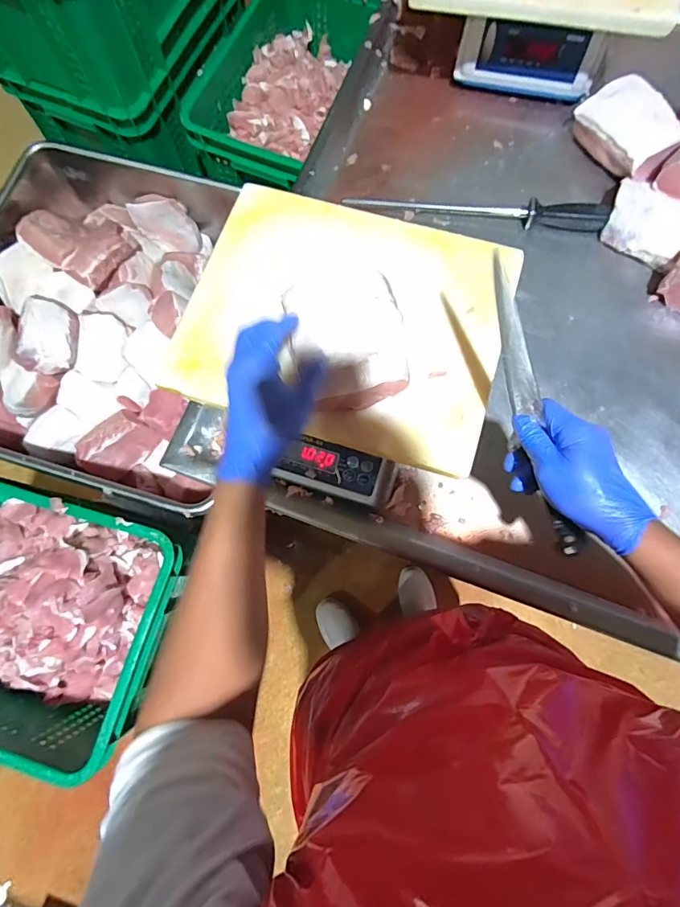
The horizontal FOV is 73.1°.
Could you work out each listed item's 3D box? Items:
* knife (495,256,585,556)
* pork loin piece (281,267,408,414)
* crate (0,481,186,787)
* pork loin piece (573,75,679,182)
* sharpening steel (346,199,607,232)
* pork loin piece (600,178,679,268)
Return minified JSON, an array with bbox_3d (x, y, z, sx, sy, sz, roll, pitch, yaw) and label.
[{"bbox_3d":[0.182,-0.034,0.442,0.033,0.027,0.298,-21,103,-5],"label":"knife"},{"bbox_3d":[0.006,-0.138,0.511,0.119,0.057,0.172,-16,77,-4],"label":"pork loin piece"},{"bbox_3d":[-0.546,0.263,0.797,0.512,0.242,0.375,15,77,4],"label":"crate"},{"bbox_3d":[0.471,-0.524,0.745,0.103,0.057,0.175,-28,78,-6],"label":"pork loin piece"},{"bbox_3d":[0.217,-0.393,0.735,0.405,0.036,0.041,9,76,2],"label":"sharpening steel"},{"bbox_3d":[0.473,-0.354,0.703,0.133,0.054,0.091,38,79,9],"label":"pork loin piece"}]

